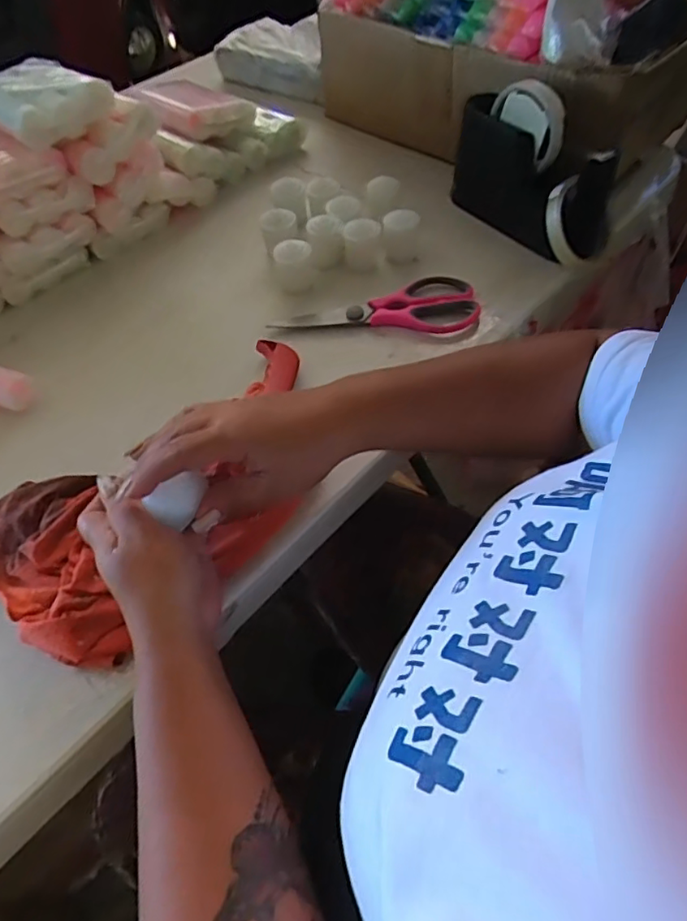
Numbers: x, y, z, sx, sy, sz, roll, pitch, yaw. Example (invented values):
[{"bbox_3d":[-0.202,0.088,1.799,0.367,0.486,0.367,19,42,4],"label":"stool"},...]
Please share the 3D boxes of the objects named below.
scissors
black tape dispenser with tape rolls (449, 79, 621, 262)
[{"bbox_3d":[0.033,-0.160,0.566,0.193,0.016,0.075,4,56,6],"label":"scissors"},{"bbox_3d":[0.192,-0.300,0.592,0.059,0.121,0.181,-36,61,-20],"label":"black tape dispenser with tape rolls"}]

